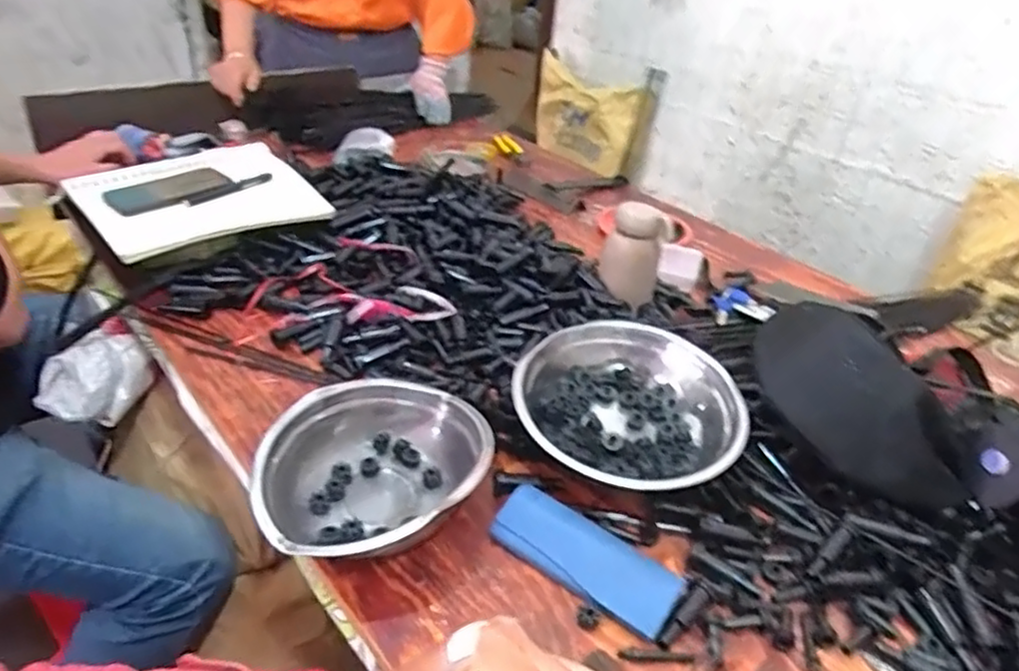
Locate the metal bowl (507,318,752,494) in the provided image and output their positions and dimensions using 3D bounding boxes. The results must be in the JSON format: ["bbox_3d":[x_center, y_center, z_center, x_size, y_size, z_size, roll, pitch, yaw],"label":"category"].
[{"bbox_3d":[0.115,0.076,0.678,0.217,0.093,0.217,4,34,-3],"label":"metal bowl"}]

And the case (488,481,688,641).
[{"bbox_3d":[0.066,0.187,0.573,0.160,0.024,0.067,26,39,26],"label":"case"}]

